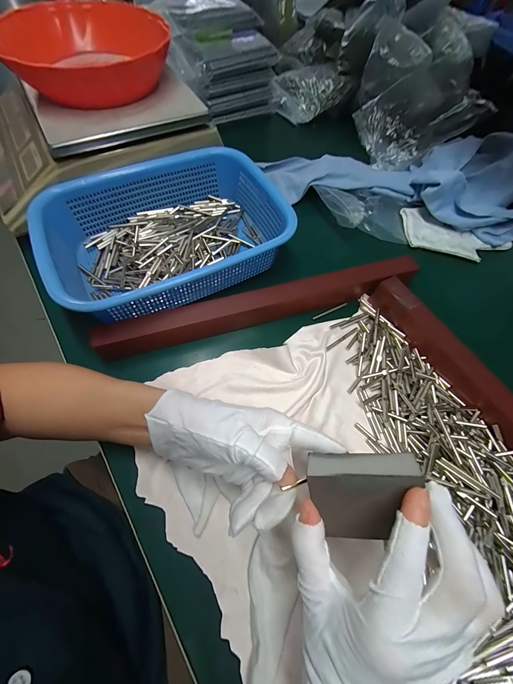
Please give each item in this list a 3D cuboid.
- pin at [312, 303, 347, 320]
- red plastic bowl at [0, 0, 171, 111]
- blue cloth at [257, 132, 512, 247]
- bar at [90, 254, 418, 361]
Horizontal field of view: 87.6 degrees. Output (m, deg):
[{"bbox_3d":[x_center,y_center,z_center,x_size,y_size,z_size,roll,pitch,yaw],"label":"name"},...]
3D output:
[{"bbox_3d":[0.096,-0.040,0.352,0.053,0.004,0.004,-25,68,-13],"label":"pin"},{"bbox_3d":[-0.218,-0.386,0.362,0.200,0.072,0.212,1,65,-1],"label":"red plastic bowl"},{"bbox_3d":[0.214,-0.271,0.423,0.410,0.084,0.140,16,66,6],"label":"blue cloth"},{"bbox_3d":[0.014,-0.046,0.326,0.382,0.044,0.030,-15,66,-9],"label":"bar"}]

